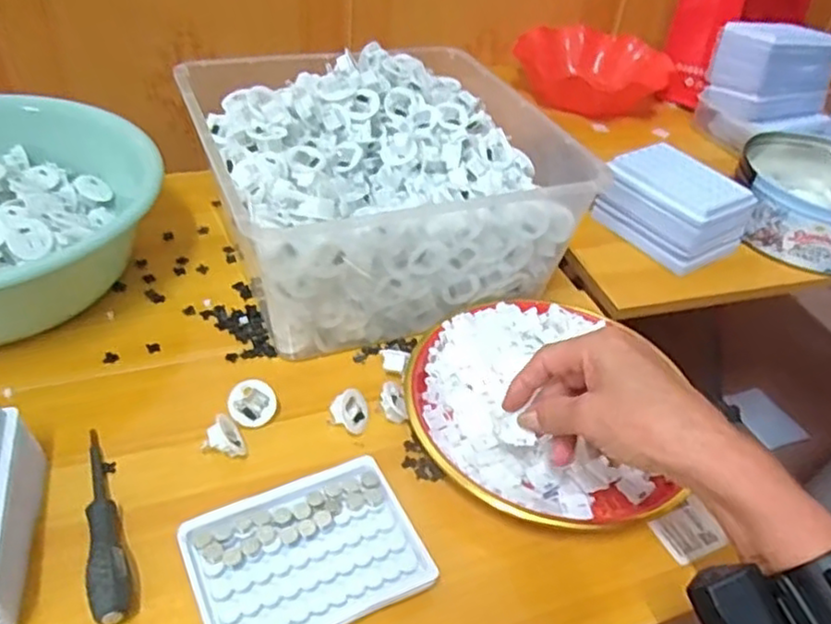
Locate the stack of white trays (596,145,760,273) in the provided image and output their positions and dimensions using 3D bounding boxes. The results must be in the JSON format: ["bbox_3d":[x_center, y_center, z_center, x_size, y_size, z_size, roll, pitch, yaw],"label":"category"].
[{"bbox_3d":[0.282,-0.116,0.750,0.108,0.079,0.135,-28,52,-34],"label":"stack of white trays"}]

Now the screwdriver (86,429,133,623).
[{"bbox_3d":[-0.195,0.128,0.429,0.022,0.020,0.145,-13,44,-22],"label":"screwdriver"}]

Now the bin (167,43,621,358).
[{"bbox_3d":[-0.034,-0.117,0.633,0.296,0.146,0.264,-11,44,-21],"label":"bin"}]

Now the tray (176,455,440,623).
[{"bbox_3d":[-0.067,0.151,0.428,0.133,0.024,0.097,-15,45,-25],"label":"tray"}]

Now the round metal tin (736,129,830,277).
[{"bbox_3d":[0.450,-0.125,0.773,0.180,0.072,0.176,24,43,19],"label":"round metal tin"}]

